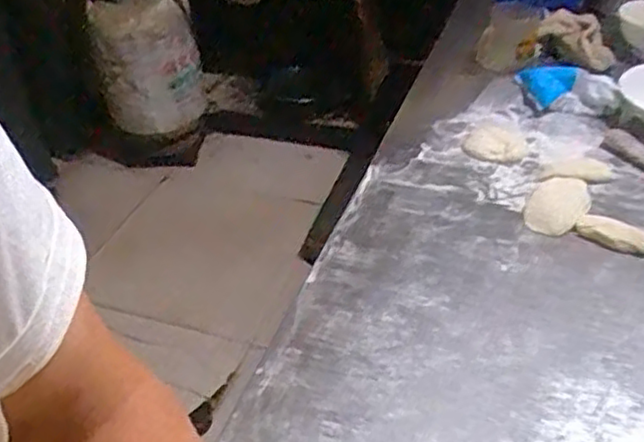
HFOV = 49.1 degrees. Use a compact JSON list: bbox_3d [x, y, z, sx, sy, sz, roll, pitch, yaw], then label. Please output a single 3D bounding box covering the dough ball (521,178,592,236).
[{"bbox_3d":[0.298,-0.019,0.897,0.070,0.020,0.106,17,42,26],"label":"dough ball"}]

